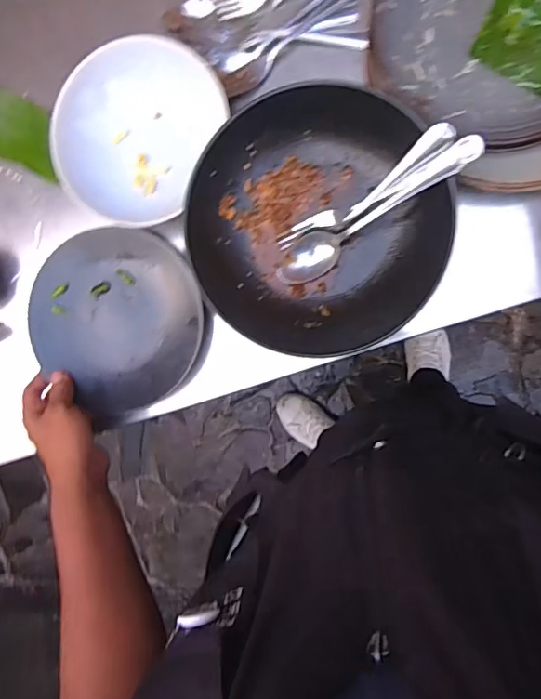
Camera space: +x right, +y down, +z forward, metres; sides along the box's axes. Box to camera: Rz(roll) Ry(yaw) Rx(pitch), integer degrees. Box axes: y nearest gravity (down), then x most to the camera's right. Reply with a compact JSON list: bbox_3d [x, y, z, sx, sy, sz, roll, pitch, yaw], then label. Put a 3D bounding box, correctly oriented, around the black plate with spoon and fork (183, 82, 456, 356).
[{"bbox_3d":[0.043,-0.118,0.495,0.232,0.045,0.235,0,92,9],"label":"black plate with spoon and fork"}]

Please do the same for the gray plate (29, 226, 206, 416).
[{"bbox_3d":[-0.173,-0.036,0.582,0.198,0.020,0.190,0,92,9],"label":"gray plate"}]

